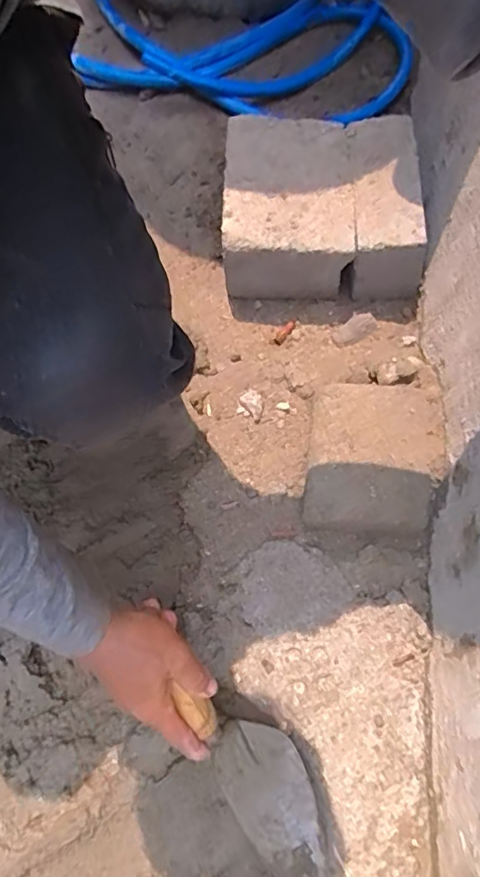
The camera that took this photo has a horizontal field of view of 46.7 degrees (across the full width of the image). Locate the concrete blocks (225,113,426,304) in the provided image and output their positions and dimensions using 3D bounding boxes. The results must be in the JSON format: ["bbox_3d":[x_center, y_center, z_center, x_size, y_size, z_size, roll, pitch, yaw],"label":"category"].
[{"bbox_3d":[0.099,-0.281,0.686,0.235,0.102,0.198,3,72,1],"label":"concrete blocks"}]

